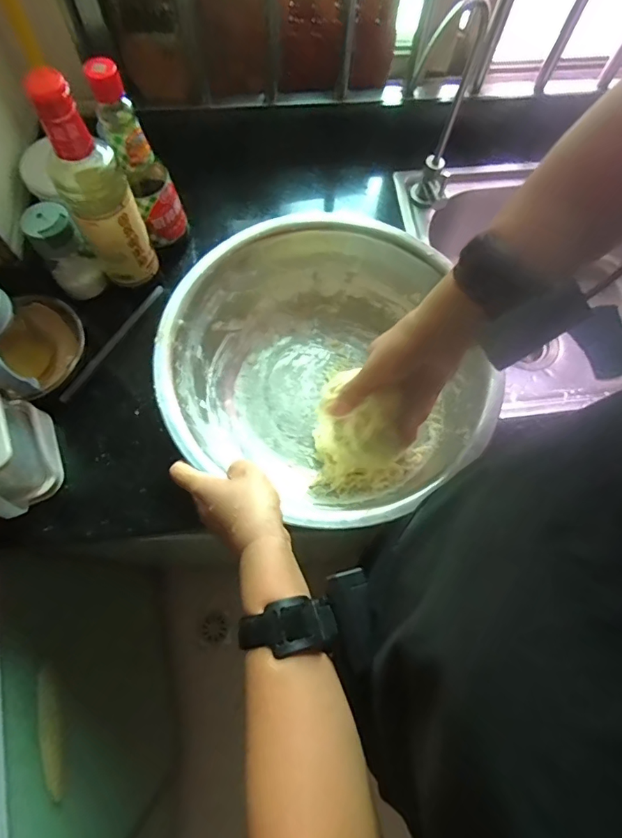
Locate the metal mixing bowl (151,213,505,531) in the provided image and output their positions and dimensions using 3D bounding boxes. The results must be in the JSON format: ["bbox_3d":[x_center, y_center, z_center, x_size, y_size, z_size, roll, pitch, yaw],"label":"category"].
[{"bbox_3d":[0.021,-0.055,0.513,0.326,0.108,0.318,1,70,-2],"label":"metal mixing bowl"}]

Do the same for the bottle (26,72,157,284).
[{"bbox_3d":[-0.219,-0.232,0.473,0.064,0.220,0.066,-25,73,-10],"label":"bottle"}]

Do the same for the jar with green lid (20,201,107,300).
[{"bbox_3d":[-0.285,-0.193,0.540,0.051,0.096,0.058,-34,74,-13],"label":"jar with green lid"}]

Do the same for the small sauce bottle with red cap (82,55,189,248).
[{"bbox_3d":[-0.186,-0.282,0.515,0.054,0.190,0.049,-33,74,-13],"label":"small sauce bottle with red cap"}]

